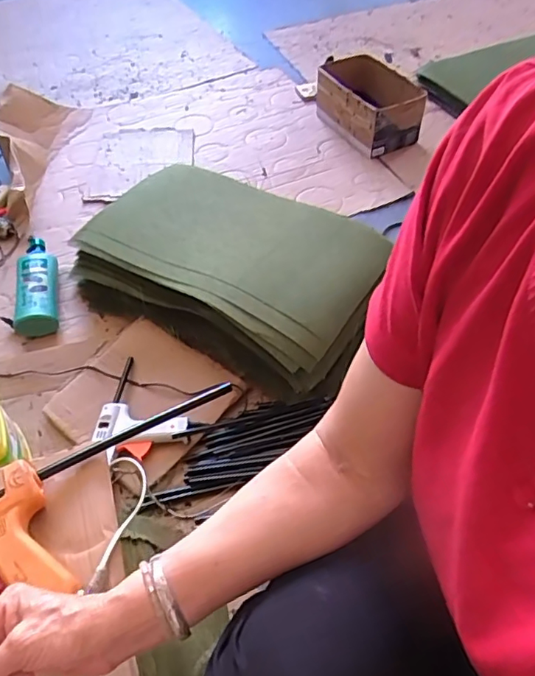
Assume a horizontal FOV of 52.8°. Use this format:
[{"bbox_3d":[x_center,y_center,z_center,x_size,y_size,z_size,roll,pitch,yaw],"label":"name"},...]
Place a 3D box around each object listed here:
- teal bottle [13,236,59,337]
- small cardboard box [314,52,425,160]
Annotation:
[{"bbox_3d":[-0.504,-0.133,1.184,0.081,0.057,0.297,-10,53,-6],"label":"teal bottle"},{"bbox_3d":[0.283,-0.660,1.521,0.186,0.144,0.297,-28,57,-18],"label":"small cardboard box"}]

